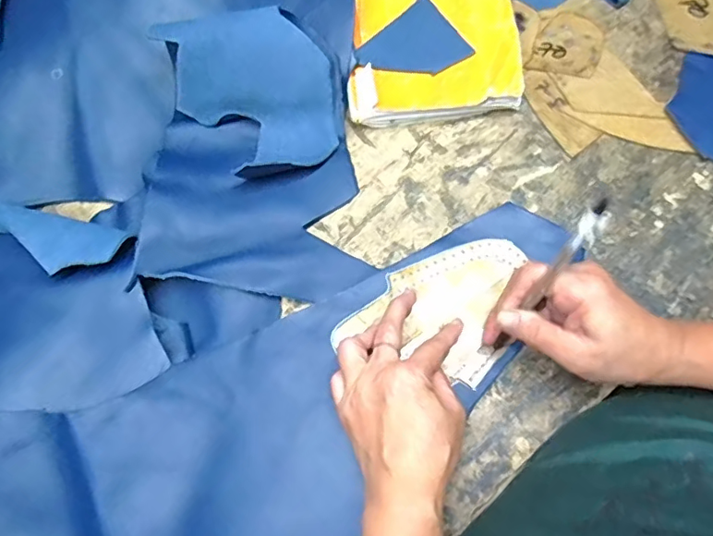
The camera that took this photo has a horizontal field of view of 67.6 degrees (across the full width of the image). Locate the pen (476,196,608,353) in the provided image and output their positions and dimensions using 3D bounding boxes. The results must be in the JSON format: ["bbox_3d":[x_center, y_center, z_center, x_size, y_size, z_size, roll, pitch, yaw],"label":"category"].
[{"bbox_3d":[0.117,0.013,0.340,0.013,0.145,0.010,32,45,9],"label":"pen"}]

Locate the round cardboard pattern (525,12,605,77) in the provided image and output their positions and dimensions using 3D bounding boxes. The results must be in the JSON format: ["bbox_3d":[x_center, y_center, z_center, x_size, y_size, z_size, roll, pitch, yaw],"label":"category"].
[{"bbox_3d":[0.189,-0.196,0.469,0.055,0.005,0.067,26,76,8],"label":"round cardboard pattern"}]

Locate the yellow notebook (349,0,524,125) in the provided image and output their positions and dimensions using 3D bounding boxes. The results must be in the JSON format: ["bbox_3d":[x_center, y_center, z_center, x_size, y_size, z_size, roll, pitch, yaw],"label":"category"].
[{"bbox_3d":[0.062,-0.221,0.466,0.138,0.026,0.202,-3,74,0],"label":"yellow notebook"}]

